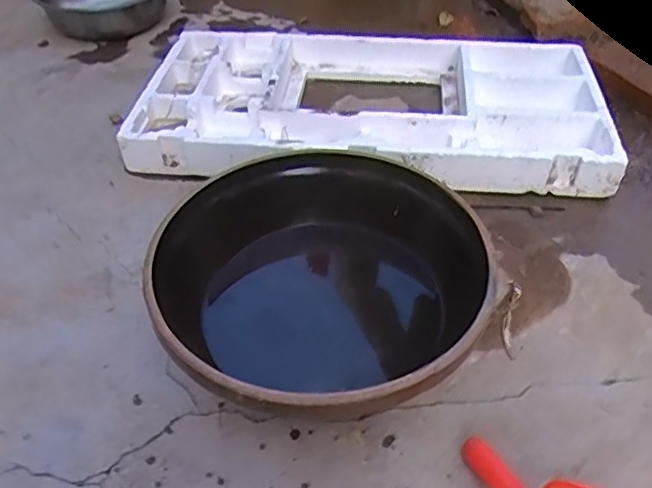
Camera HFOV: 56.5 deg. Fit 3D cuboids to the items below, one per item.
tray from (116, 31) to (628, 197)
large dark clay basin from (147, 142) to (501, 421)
[{"bbox_3d":[0.090,-0.297,1.269,0.907,0.086,0.477,4,44,5],"label":"tray"},{"bbox_3d":[-0.004,0.070,0.829,0.414,0.171,0.419,-1,44,1],"label":"large dark clay basin"}]

